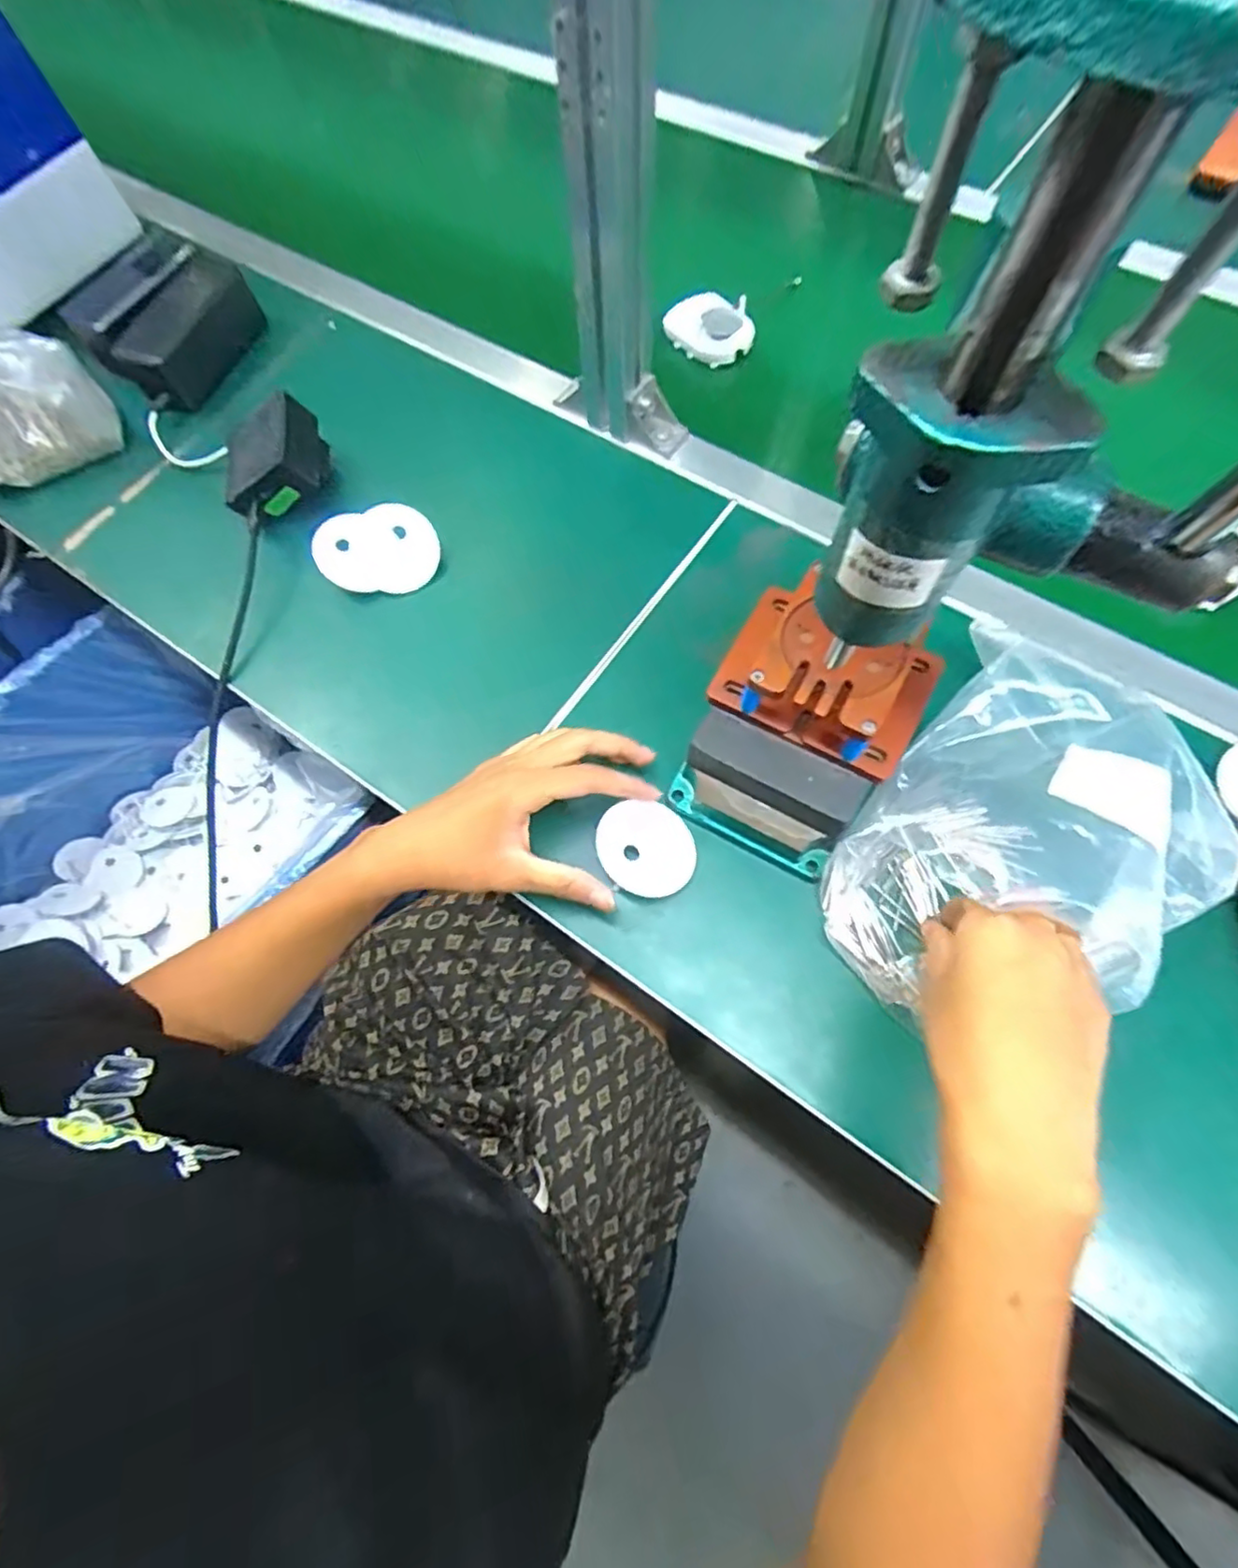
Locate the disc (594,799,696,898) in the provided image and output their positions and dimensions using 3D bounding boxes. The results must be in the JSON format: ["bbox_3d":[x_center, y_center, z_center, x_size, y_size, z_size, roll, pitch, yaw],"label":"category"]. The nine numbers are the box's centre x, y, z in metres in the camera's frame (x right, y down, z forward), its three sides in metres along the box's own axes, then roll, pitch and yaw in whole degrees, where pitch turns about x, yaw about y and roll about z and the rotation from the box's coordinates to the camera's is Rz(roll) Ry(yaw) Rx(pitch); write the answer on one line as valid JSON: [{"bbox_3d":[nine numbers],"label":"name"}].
[{"bbox_3d":[0.017,0.040,0.391,0.059,0.004,0.055,1,82,-7],"label":"disc"}]

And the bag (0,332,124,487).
[{"bbox_3d":[-0.513,-0.298,0.510,0.188,0.102,0.059,-10,68,-2],"label":"bag"}]

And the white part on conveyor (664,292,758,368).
[{"bbox_3d":[0.078,-0.395,0.558,0.076,0.030,0.045,15,69,8],"label":"white part on conveyor"}]

